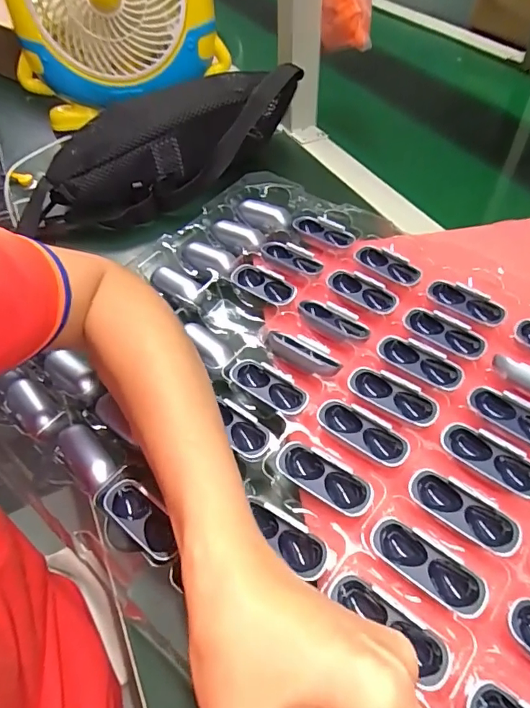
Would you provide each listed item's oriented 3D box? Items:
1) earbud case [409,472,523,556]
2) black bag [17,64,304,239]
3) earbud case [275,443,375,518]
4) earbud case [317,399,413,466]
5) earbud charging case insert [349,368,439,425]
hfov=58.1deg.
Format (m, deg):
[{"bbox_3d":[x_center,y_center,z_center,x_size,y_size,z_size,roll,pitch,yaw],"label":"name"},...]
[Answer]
[{"bbox_3d":[0.110,0.087,0.264,0.059,0.016,0.023,34,58,27],"label":"earbud case"},{"bbox_3d":[-0.114,-0.233,0.530,0.300,0.099,0.155,-19,51,-14],"label":"black bag"},{"bbox_3d":[0.035,0.074,0.284,0.059,0.015,0.023,26,71,30],"label":"earbud case"},{"bbox_3d":[0.061,0.049,0.300,0.059,0.014,0.021,31,53,26],"label":"earbud case"},{"bbox_3d":[0.085,0.027,0.315,0.058,0.017,0.024,26,92,21],"label":"earbud charging case insert"}]

